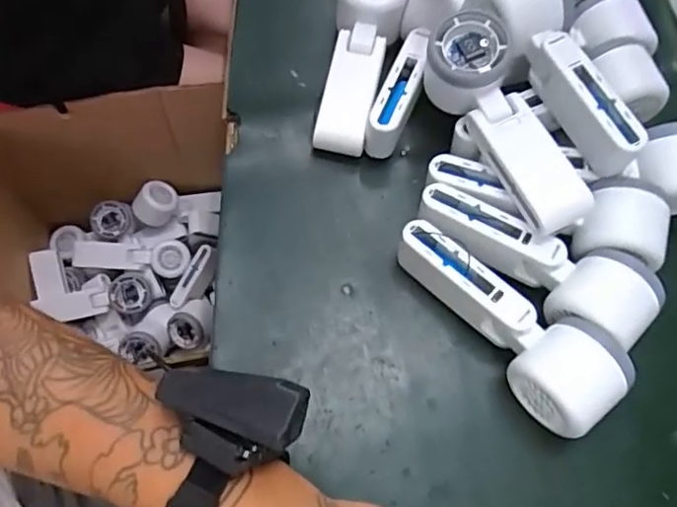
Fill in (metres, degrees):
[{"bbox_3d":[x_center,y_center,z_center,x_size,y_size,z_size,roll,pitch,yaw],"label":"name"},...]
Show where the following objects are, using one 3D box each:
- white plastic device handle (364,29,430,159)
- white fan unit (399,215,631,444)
[{"bbox_3d":[0.046,-0.125,0.449,0.026,0.043,0.097,21,70,5],"label":"white plastic device handle"},{"bbox_3d":[0.112,0.040,0.382,0.059,0.049,0.163,-33,70,-16],"label":"white fan unit"}]

